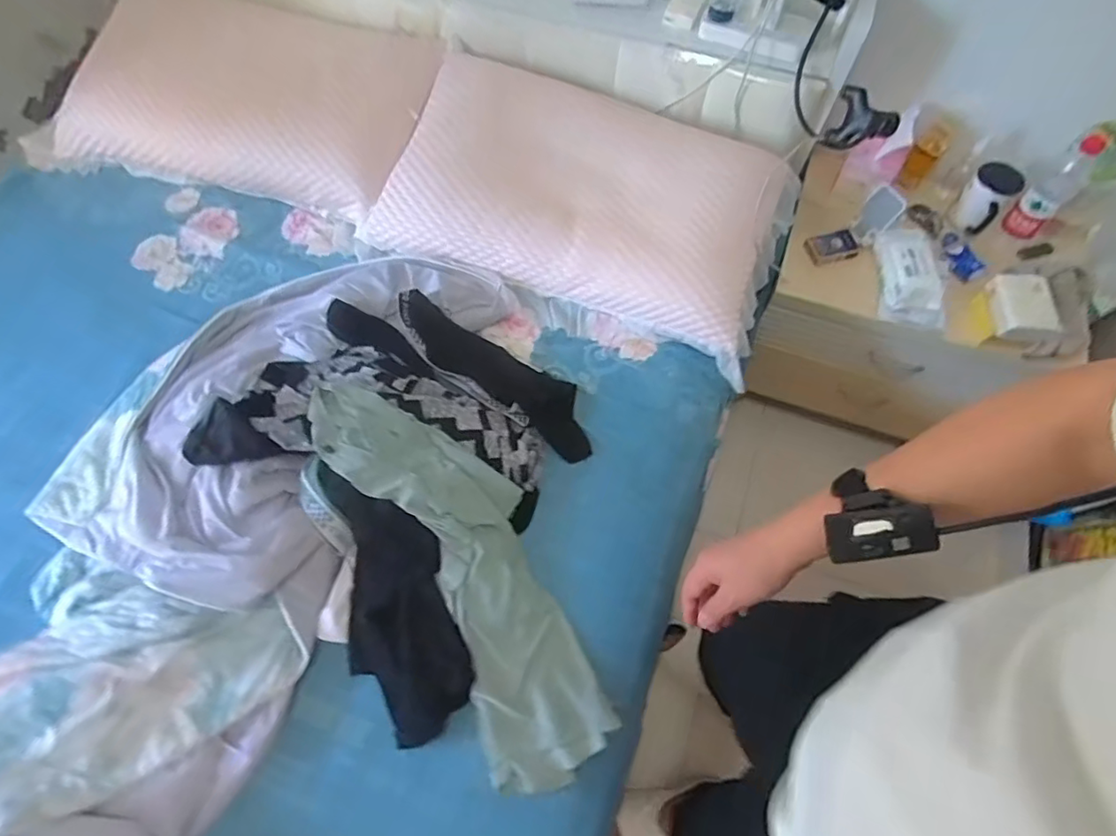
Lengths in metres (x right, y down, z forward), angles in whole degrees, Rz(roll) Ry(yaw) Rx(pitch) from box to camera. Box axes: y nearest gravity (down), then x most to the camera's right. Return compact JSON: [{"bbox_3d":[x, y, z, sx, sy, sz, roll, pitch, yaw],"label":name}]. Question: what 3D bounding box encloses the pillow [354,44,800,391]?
[{"bbox_3d":[0.051,-0.393,1.035,0.708,0.138,0.387,17,67,8],"label":"pillow"}]

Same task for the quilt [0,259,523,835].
[{"bbox_3d":[-0.558,0.235,0.774,0.461,0.123,1.293,21,68,9],"label":"quilt"}]

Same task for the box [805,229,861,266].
[{"bbox_3d":[0.517,-0.319,1.091,0.097,0.025,0.059,-12,66,-5],"label":"box"}]

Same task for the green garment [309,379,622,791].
[{"bbox_3d":[-0.126,0.187,0.798,0.196,0.115,0.581,-31,69,-13],"label":"green garment"}]

